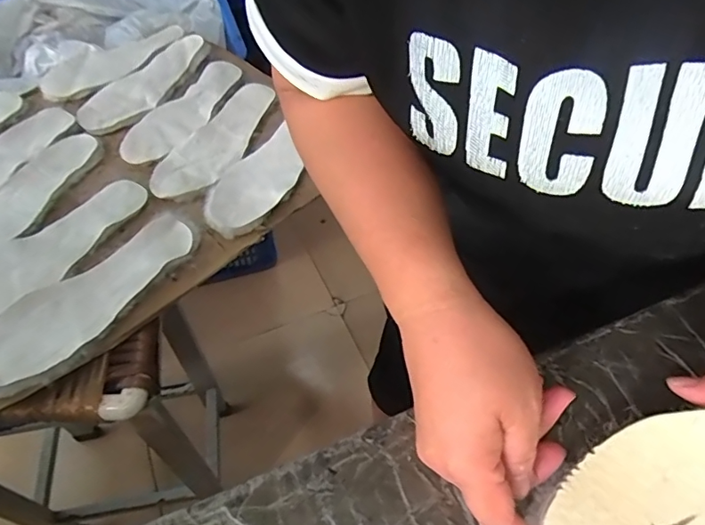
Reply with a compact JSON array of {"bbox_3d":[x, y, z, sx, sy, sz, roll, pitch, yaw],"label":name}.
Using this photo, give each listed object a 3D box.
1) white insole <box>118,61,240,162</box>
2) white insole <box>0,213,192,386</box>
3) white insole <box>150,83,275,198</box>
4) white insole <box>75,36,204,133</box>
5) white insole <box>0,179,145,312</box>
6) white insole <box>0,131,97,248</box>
[{"bbox_3d":[-0.253,-0.234,0.768,0.088,0.012,0.266,20,55,14],"label":"white insole"},{"bbox_3d":[-0.284,0.033,0.546,0.082,0.019,0.252,33,59,22],"label":"white insole"},{"bbox_3d":[-0.190,-0.180,0.723,0.095,0.013,0.260,22,55,15],"label":"white insole"},{"bbox_3d":[-0.326,-0.297,0.811,0.085,0.013,0.279,22,55,15],"label":"white insole"},{"bbox_3d":[-0.353,-0.016,0.585,0.090,0.019,0.266,29,57,20],"label":"white insole"},{"bbox_3d":[-0.423,-0.082,0.630,0.084,0.013,0.271,17,54,12],"label":"white insole"}]

